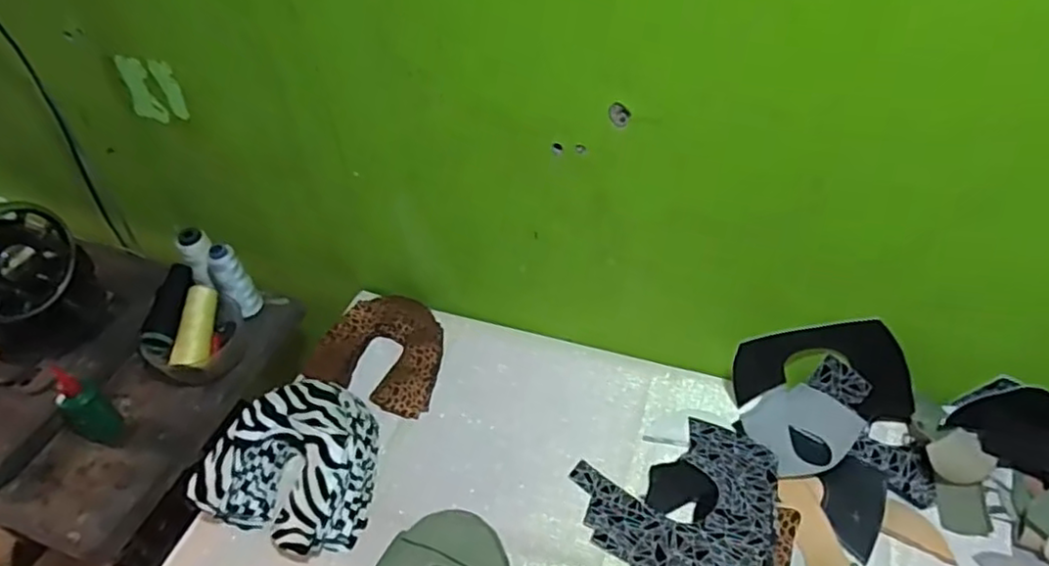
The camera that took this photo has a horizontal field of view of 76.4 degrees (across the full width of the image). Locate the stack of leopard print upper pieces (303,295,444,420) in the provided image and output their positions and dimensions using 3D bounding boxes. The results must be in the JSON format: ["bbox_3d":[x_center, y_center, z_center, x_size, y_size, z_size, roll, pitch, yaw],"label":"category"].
[{"bbox_3d":[-0.178,0.082,0.854,0.163,0.037,0.153,13,47,17],"label":"stack of leopard print upper pieces"}]

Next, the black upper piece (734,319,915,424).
[{"bbox_3d":[0.327,0.093,0.723,0.182,0.135,0.033,10,47,14],"label":"black upper piece"}]

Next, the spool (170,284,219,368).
[{"bbox_3d":[-0.417,0.054,0.849,0.036,0.034,0.112,-2,63,3],"label":"spool"}]

